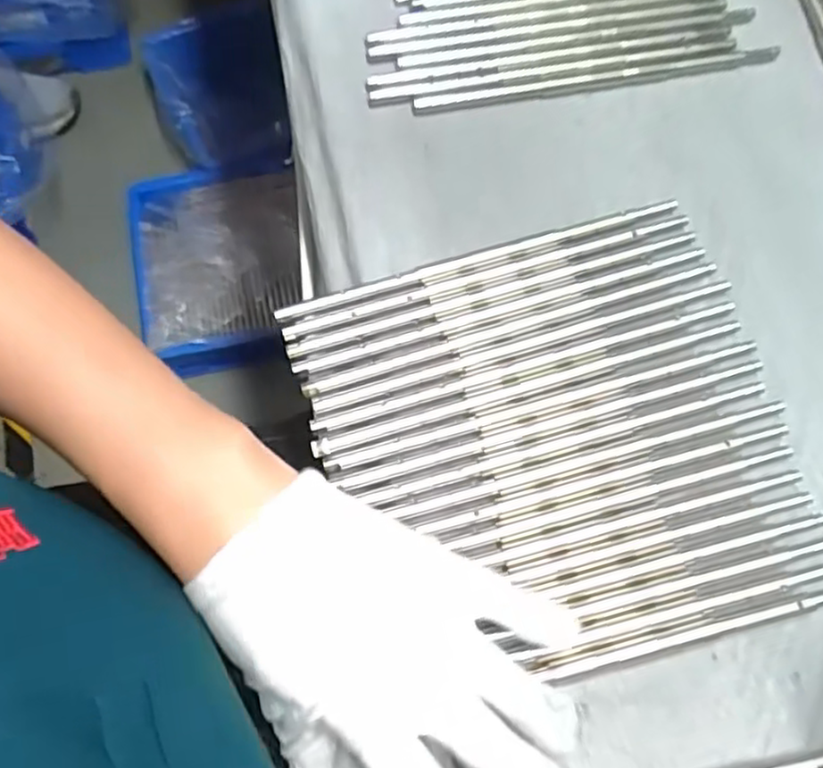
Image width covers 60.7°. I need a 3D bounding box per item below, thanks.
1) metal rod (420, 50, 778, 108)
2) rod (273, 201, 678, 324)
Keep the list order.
[{"bbox_3d":[0.107,-0.173,0.400,0.209,0.004,0.008,-9,71,-4],"label":"metal rod"},{"bbox_3d":[0.035,-0.063,0.351,0.210,0.004,0.007,-17,72,-6],"label":"rod"}]

